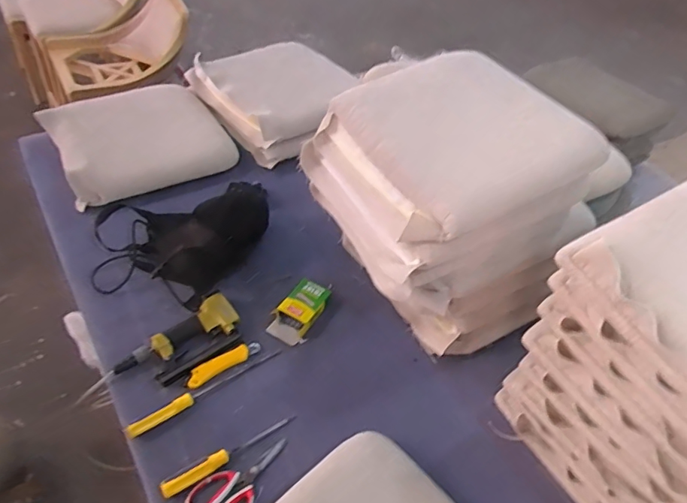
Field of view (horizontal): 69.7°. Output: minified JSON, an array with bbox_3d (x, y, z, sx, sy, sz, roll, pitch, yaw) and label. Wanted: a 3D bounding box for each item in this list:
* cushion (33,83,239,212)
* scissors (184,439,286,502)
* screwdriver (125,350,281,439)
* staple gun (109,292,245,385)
[{"bbox_3d":[-0.581,-0.322,1.376,0.427,0.097,0.435,-27,57,-30],"label":"cushion"},{"bbox_3d":[-0.168,0.405,0.853,0.192,0.012,0.101,-27,53,-36],"label":"scissors"},{"bbox_3d":[-0.261,0.261,0.954,0.314,0.034,0.030,-28,57,-31],"label":"screwdriver"},{"bbox_3d":[-0.322,0.195,1.005,0.125,0.036,0.250,38,55,25],"label":"staple gun"}]

